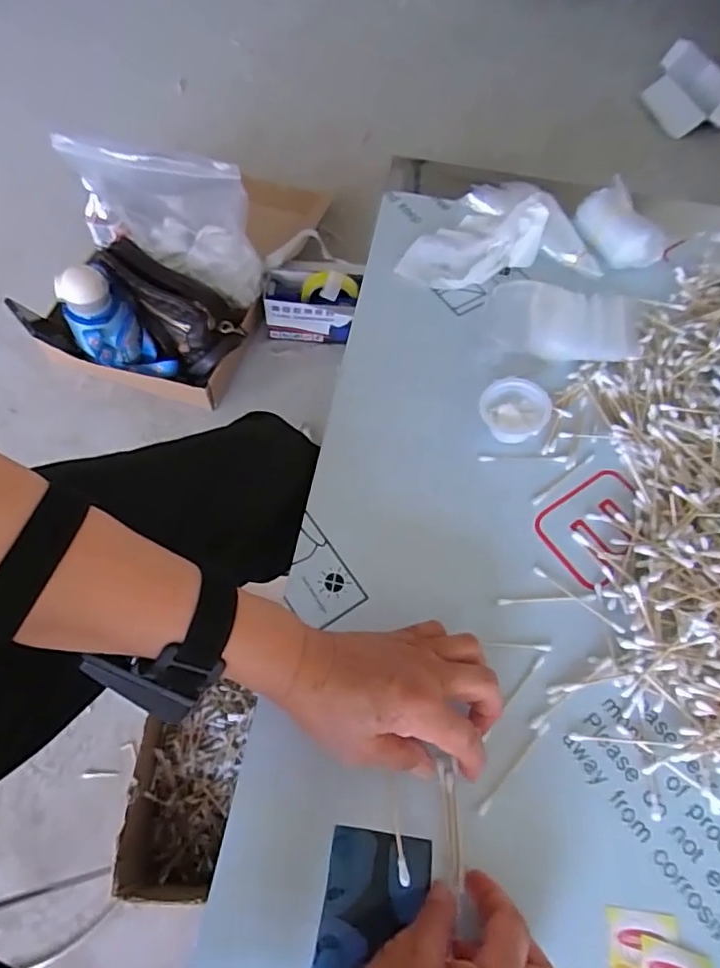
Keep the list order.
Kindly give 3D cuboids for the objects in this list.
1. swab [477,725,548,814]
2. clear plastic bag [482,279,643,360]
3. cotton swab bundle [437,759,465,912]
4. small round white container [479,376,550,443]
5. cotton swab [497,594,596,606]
[{"bbox_3d":[0.099,0.181,0.372,0.006,0.004,0.071,41,73,19],"label":"swab"},{"bbox_3d":[0.183,-0.149,0.529,0.137,0.022,0.073,3,65,5],"label":"clear plastic bag"},{"bbox_3d":[0.056,0.210,0.352,0.009,0.005,0.078,-5,65,1],"label":"cotton swab bundle"},{"bbox_3d":[0.127,-0.061,0.479,0.053,0.024,0.050,-1,65,2],"label":"small round white container"},{"bbox_3d":[0.136,0.084,0.423,0.072,0.004,0.005,-4,65,1],"label":"cotton swab"}]

